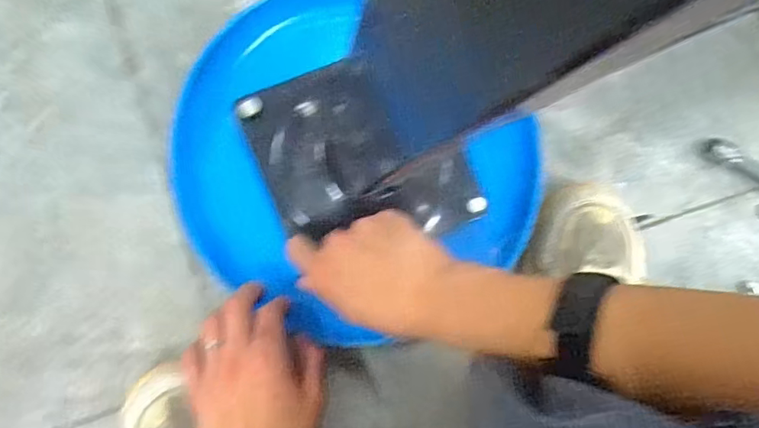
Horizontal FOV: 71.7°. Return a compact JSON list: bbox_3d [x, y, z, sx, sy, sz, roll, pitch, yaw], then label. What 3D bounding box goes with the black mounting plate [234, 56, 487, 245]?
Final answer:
[{"bbox_3d":[-0.013,-0.045,0.428,0.157,0.015,0.156,-23,91,-9],"label":"black mounting plate"}]

